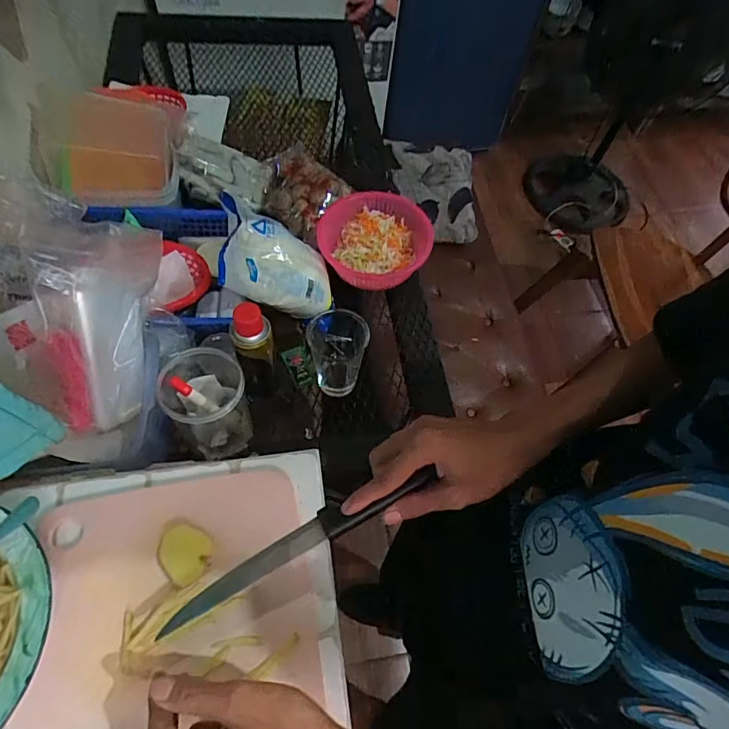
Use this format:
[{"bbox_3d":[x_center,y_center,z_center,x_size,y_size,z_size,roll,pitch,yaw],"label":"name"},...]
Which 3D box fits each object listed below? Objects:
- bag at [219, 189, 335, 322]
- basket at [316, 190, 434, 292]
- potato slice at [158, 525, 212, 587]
[{"bbox_3d":[-0.139,-0.147,0.699,0.196,0.070,0.133,15,63,-47],"label":"bag"},{"bbox_3d":[0.020,-0.217,0.802,0.185,0.081,0.160,-13,63,-12],"label":"basket"},{"bbox_3d":[-0.160,0.169,0.415,0.042,0.009,0.048,-39,70,-23],"label":"potato slice"}]

